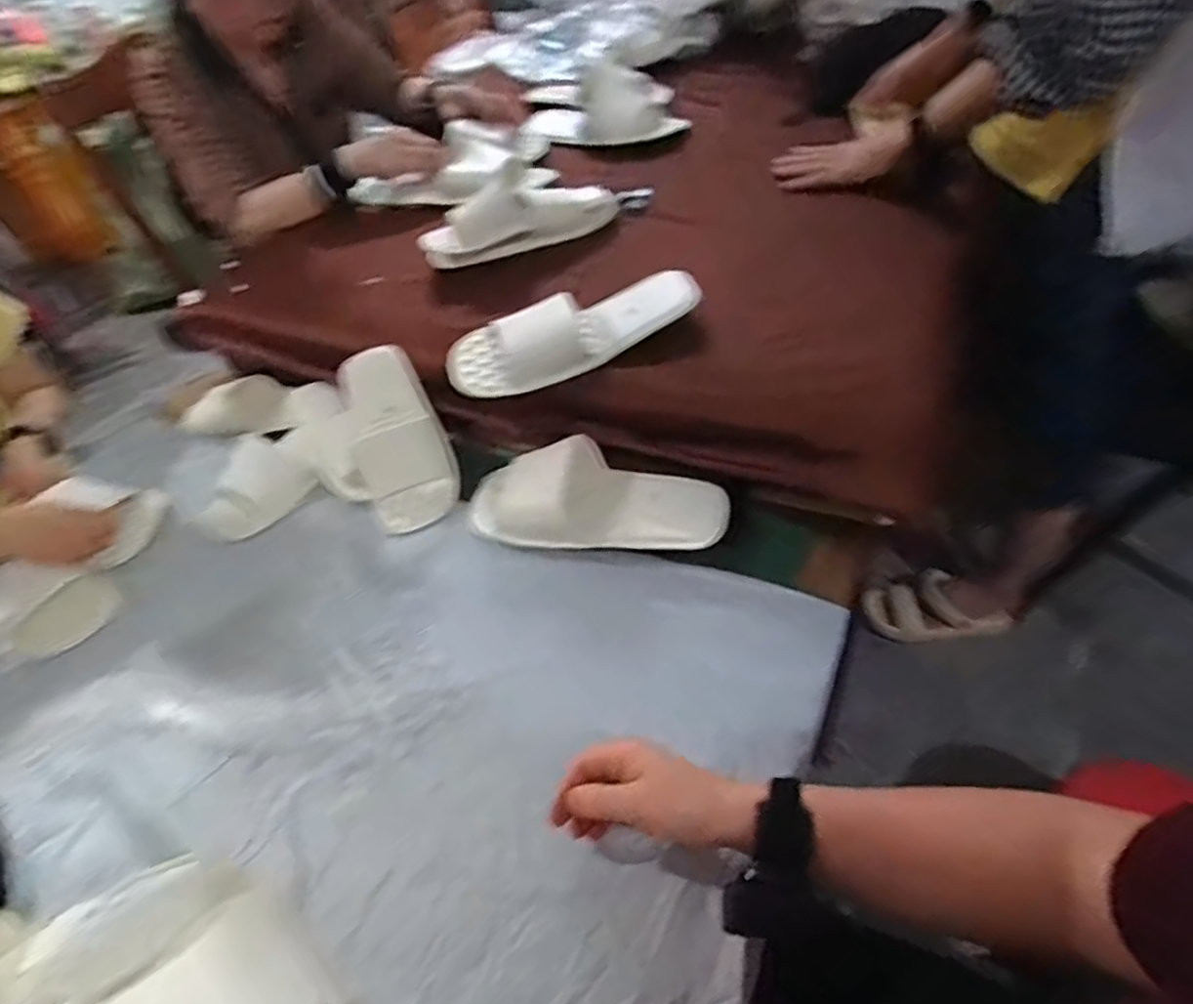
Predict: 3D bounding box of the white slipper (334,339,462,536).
[{"bbox_3d":[-0.226,-0.072,0.817,0.100,0.056,0.227,-21,72,-12],"label":"white slipper"}]

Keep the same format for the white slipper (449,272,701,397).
[{"bbox_3d":[-0.023,-0.182,0.770,0.278,0.062,0.103,-19,48,-6],"label":"white slipper"}]

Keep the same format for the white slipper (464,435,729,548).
[{"bbox_3d":[-0.002,-0.002,0.728,0.265,0.080,0.099,3,50,14],"label":"white slipper"}]

